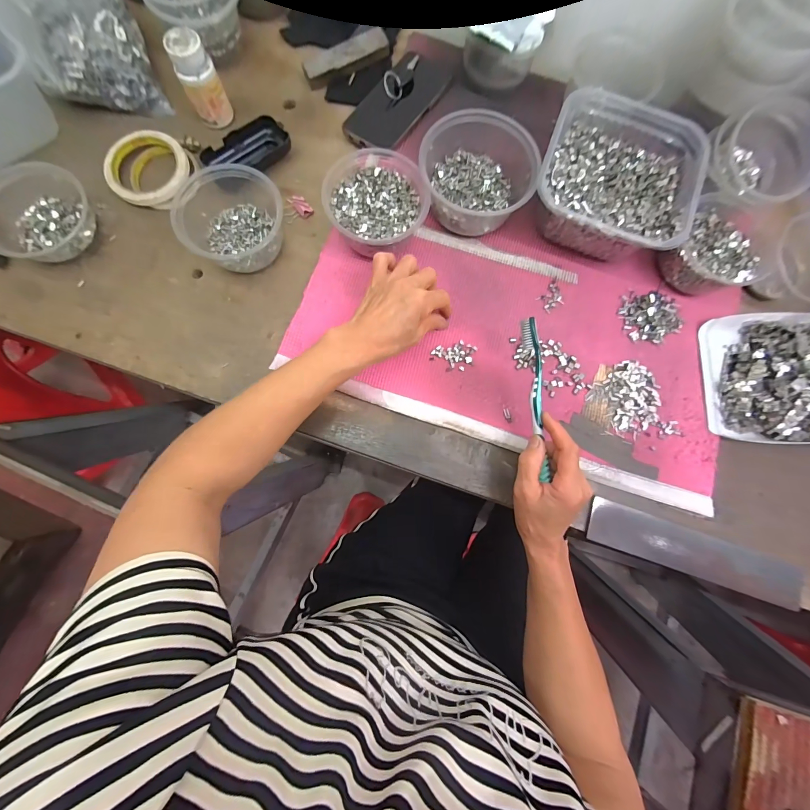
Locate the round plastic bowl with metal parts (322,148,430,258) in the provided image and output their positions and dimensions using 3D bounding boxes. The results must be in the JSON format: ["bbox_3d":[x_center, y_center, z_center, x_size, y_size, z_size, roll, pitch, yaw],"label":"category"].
[{"bbox_3d":[-0.034,-0.230,0.402,0.111,0.062,0.118,1,79,-4],"label":"round plastic bowl with metal parts"}]

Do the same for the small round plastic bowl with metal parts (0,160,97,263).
[{"bbox_3d":[-0.424,-0.219,0.396,0.098,0.044,0.113,36,81,3],"label":"small round plastic bowl with metal parts"}]

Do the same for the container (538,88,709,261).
[{"bbox_3d":[0.245,-0.269,0.416,0.166,0.076,0.175,20,81,0],"label":"container"}]

